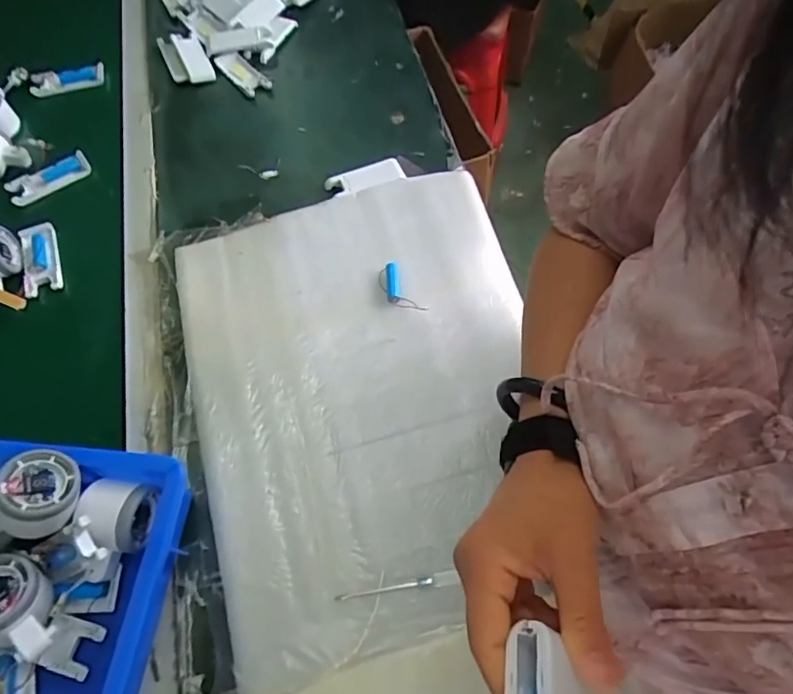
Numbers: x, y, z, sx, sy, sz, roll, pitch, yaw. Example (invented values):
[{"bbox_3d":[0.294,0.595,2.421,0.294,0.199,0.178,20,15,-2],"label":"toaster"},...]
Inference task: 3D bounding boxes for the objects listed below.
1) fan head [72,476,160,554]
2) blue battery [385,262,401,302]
[{"bbox_3d":[-0.244,0.150,0.471,0.049,0.062,0.057,5,62,5],"label":"fan head"},{"bbox_3d":[-0.004,-0.078,0.606,0.015,0.013,0.056,-4,62,0],"label":"blue battery"}]

